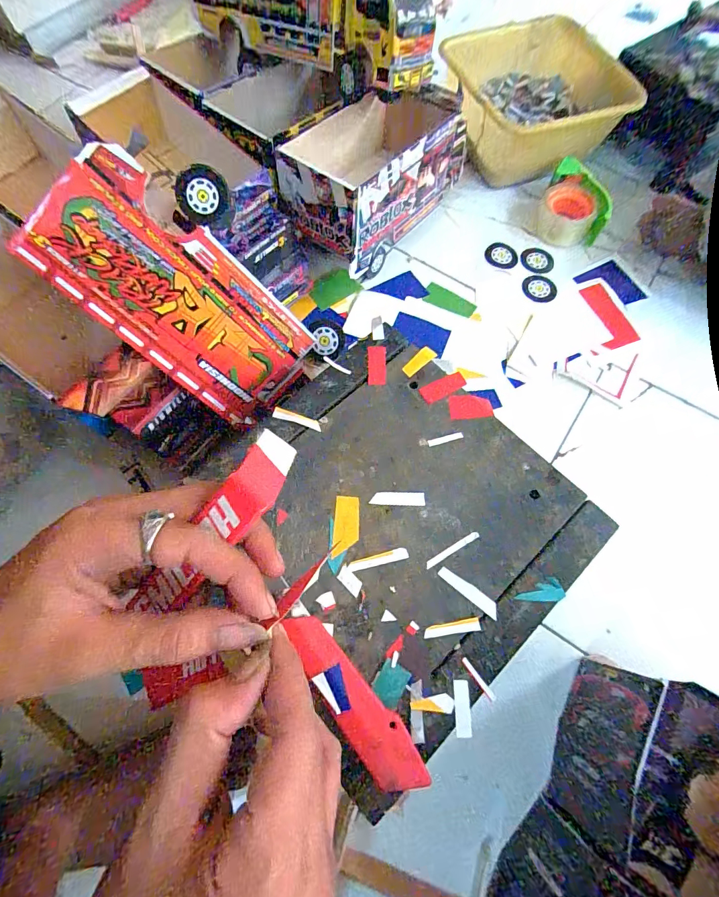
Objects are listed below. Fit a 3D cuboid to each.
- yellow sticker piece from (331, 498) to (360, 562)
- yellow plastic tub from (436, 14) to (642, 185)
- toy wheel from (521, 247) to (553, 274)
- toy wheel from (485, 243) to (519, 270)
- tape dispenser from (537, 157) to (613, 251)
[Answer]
[{"bbox_3d":[-0.011,0.063,0.320,0.020,0.004,0.048,3,70,2],"label":"yellow sticker piece"},{"bbox_3d":[0.306,-0.618,0.719,0.255,0.118,0.283,-19,71,-6],"label":"yellow plastic tub"},{"bbox_3d":[0.308,-0.325,0.686,0.055,0.006,0.049,13,70,5],"label":"toy wheel"},{"bbox_3d":[0.247,-0.335,0.689,0.056,0.012,0.049,19,71,7],"label":"toy wheel"},{"bbox_3d":[0.365,-0.408,0.679,0.108,0.062,0.114,21,71,8],"label":"tape dispenser"}]

